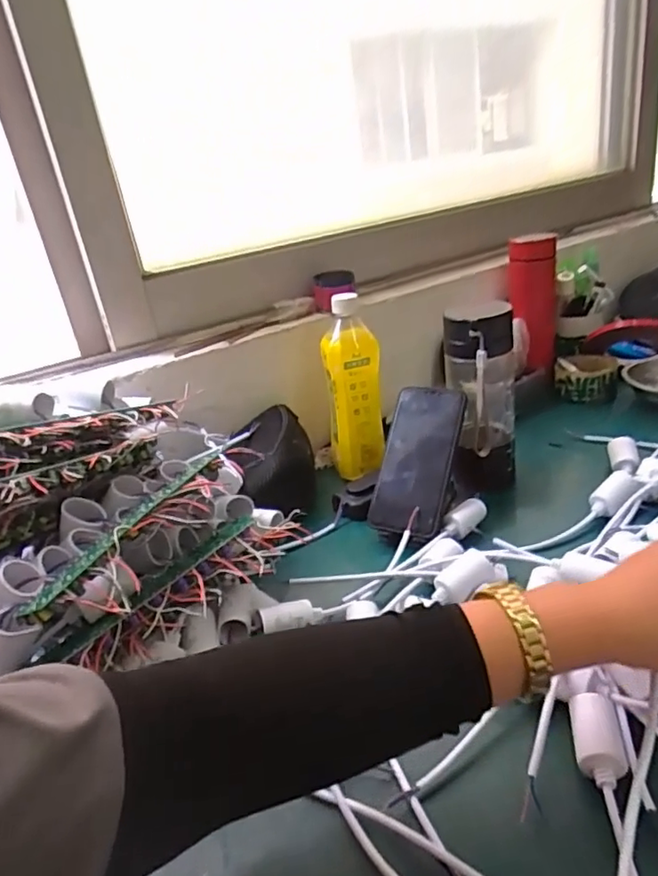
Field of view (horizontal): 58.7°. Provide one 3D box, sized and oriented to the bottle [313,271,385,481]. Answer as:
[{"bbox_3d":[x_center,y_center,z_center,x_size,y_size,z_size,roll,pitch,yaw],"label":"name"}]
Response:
[{"bbox_3d":[0.028,-0.063,0.683,0.061,0.214,0.052,-13,29,-12],"label":"bottle"}]

